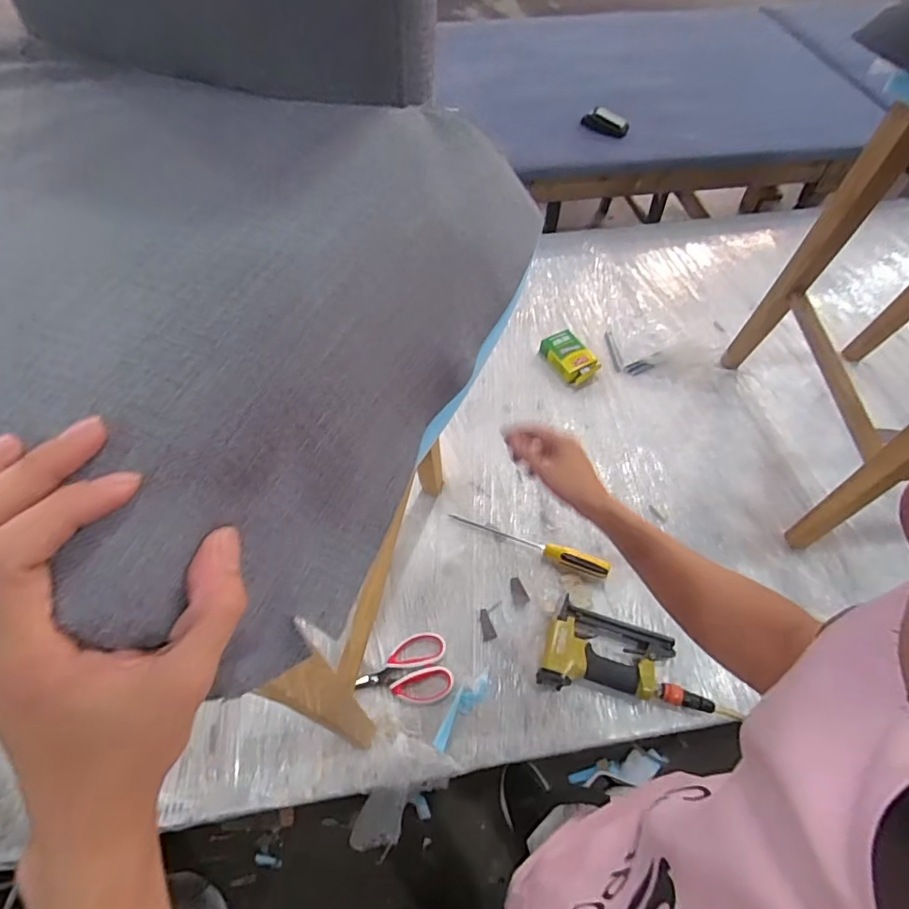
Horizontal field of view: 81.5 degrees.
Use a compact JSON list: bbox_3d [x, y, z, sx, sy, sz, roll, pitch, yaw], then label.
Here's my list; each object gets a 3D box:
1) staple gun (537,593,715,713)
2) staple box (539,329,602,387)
[{"bbox_3d":[0.263,0.310,0.803,0.255,0.036,0.130,13,58,8],"label":"staple gun"},{"bbox_3d":[0.254,-0.213,1.145,0.082,0.032,0.131,-27,61,-17],"label":"staple box"}]

